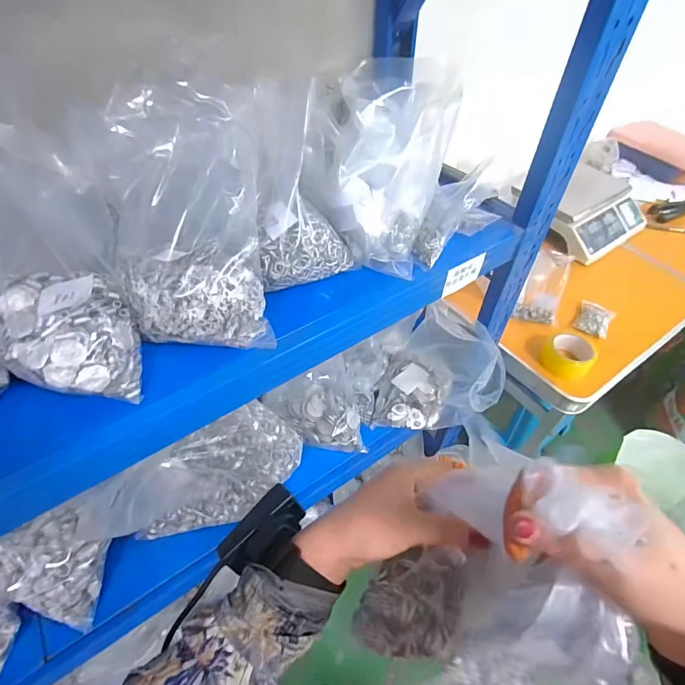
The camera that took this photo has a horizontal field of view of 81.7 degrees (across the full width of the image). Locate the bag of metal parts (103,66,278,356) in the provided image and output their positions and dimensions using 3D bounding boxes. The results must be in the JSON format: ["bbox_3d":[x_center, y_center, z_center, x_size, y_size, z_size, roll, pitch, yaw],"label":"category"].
[{"bbox_3d":[-0.169,-0.114,0.411,0.161,0.225,0.127,-4,50,-3],"label":"bag of metal parts"}]

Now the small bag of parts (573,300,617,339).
[{"bbox_3d":[0.604,-0.061,0.946,0.070,0.026,0.109,28,55,22],"label":"small bag of parts"}]

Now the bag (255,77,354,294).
[{"bbox_3d":[-0.043,-0.196,0.507,0.107,0.098,0.247,1,89,1],"label":"bag"}]

